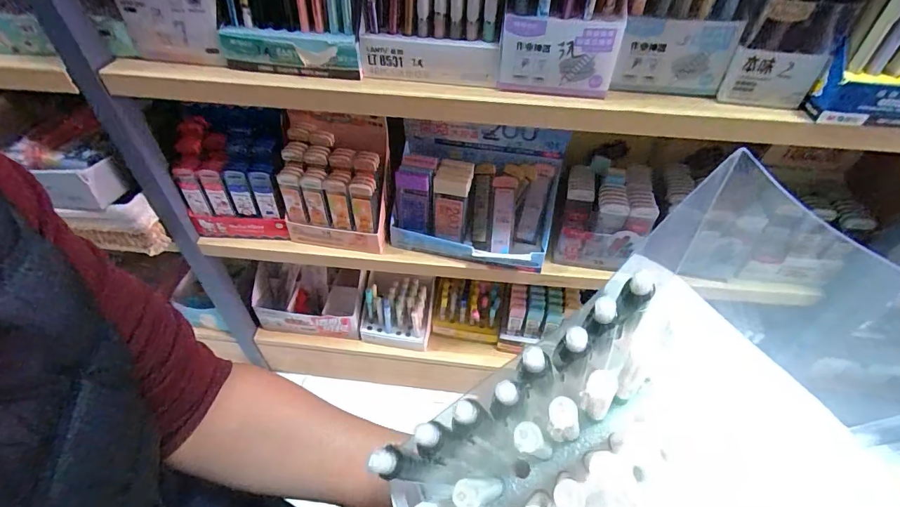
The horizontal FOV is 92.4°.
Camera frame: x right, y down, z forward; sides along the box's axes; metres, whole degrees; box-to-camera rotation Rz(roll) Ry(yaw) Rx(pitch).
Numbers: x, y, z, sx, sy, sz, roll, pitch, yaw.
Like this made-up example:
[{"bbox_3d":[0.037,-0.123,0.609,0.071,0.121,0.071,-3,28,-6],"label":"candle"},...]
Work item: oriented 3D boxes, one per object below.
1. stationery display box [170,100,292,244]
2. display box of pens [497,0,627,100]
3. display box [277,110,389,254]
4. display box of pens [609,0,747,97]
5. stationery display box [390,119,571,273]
[{"bbox_3d":[-0.293,-0.105,0.600,0.137,0.145,0.087,3,47,2],"label":"stationery display box"},{"bbox_3d":[0.105,-0.230,0.391,0.108,0.144,0.072,9,47,7],"label":"display box of pens"},{"bbox_3d":[-0.159,-0.092,0.595,0.141,0.140,0.087,10,47,8],"label":"display box"},{"bbox_3d":[0.211,-0.228,0.395,0.104,0.137,0.062,4,47,2],"label":"display box of pens"},{"bbox_3d":[0.030,-0.081,0.582,0.220,0.152,0.110,11,47,9],"label":"stationery display box"}]

